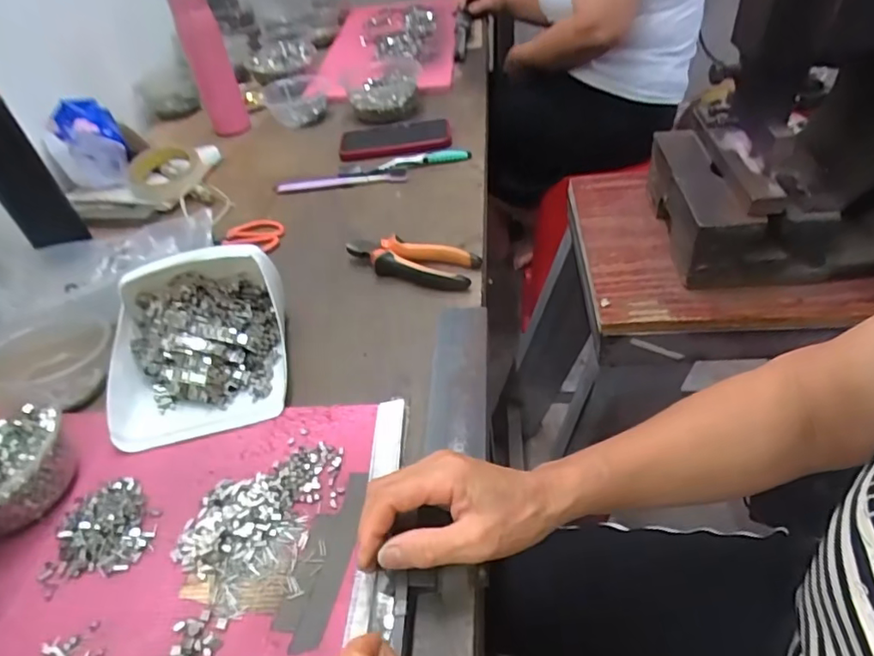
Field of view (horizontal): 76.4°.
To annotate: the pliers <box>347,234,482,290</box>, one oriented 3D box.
[{"bbox_3d":[-0.031,-0.073,0.606,0.149,0.021,0.054,8,46,18],"label":"pliers"}]

